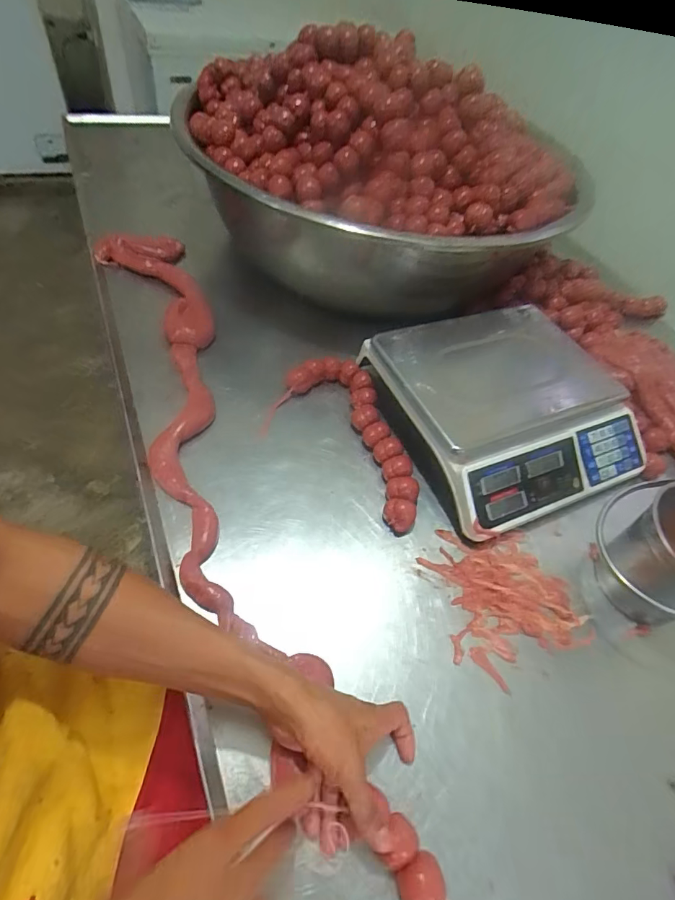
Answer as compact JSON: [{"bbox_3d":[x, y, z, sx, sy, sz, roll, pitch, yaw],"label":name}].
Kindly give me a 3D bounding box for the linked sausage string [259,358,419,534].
[{"bbox_3d":[0.028,-0.026,0.648,0.287,0.038,0.172,39,56,18],"label":"linked sausage string"}]

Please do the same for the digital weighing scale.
[{"bbox_3d":[0.247,-0.065,0.655,0.338,0.093,0.319,-13,57,-19],"label":"digital weighing scale"}]

